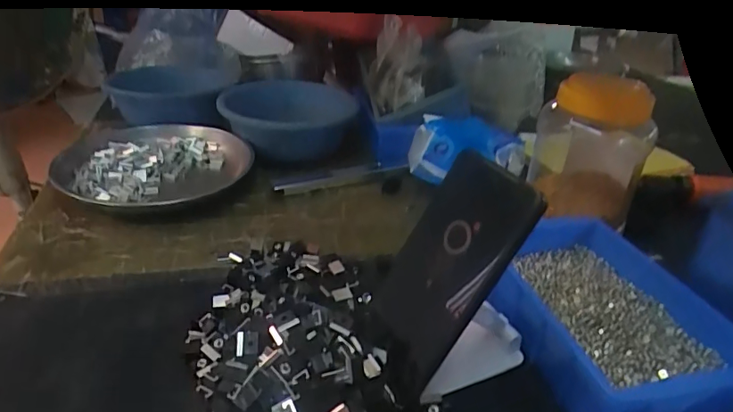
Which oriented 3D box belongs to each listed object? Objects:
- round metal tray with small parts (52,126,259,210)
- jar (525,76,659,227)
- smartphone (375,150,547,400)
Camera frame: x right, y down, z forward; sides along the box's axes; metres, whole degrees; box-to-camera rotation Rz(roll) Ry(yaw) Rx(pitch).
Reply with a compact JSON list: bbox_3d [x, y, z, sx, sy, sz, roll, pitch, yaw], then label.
[{"bbox_3d":[-0.261,-0.054,0.622,0.215,0.029,0.233,2,29,-1],"label":"round metal tray with small parts"},{"bbox_3d":[0.231,-0.059,0.520,0.102,0.145,0.093,13,31,17],"label":"jar"},{"bbox_3d":[0.052,0.039,0.334,0.012,0.145,0.077,17,17,-41],"label":"smartphone"}]

